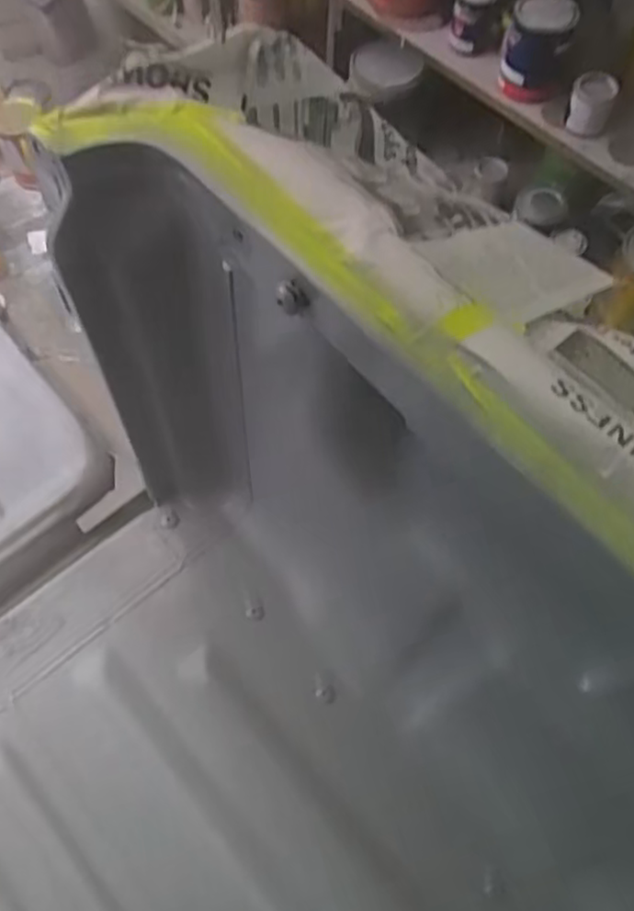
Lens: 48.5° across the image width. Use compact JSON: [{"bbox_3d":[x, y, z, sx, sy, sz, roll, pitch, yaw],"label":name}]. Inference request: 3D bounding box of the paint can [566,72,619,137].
[{"bbox_3d":[0.441,-0.569,1.137,0.066,0.077,0.066,0,64,1],"label":"paint can"}]

